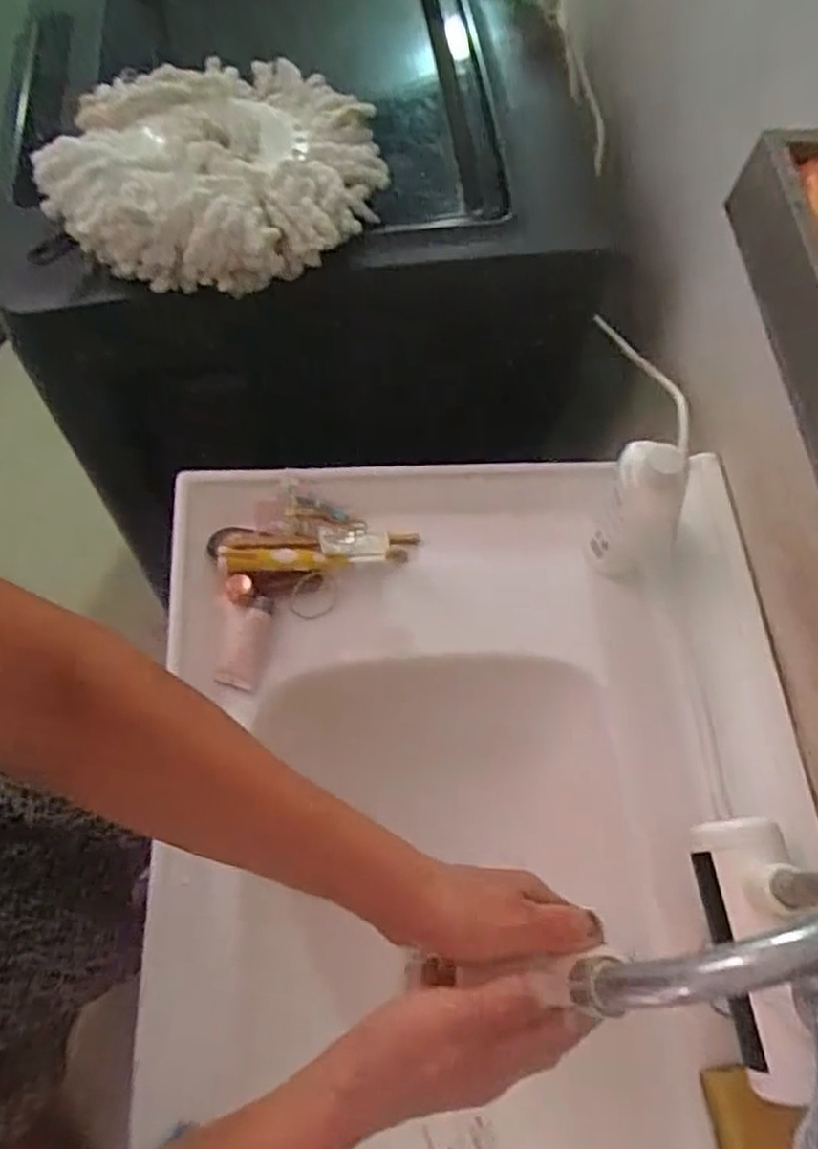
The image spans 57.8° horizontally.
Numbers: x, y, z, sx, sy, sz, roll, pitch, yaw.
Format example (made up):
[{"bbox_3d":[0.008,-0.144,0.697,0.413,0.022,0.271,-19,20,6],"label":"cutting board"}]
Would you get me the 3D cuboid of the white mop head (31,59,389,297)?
[{"bbox_3d":[-0.159,-0.332,0.610,0.236,0.064,0.239,1,66,-3],"label":"white mop head"}]

